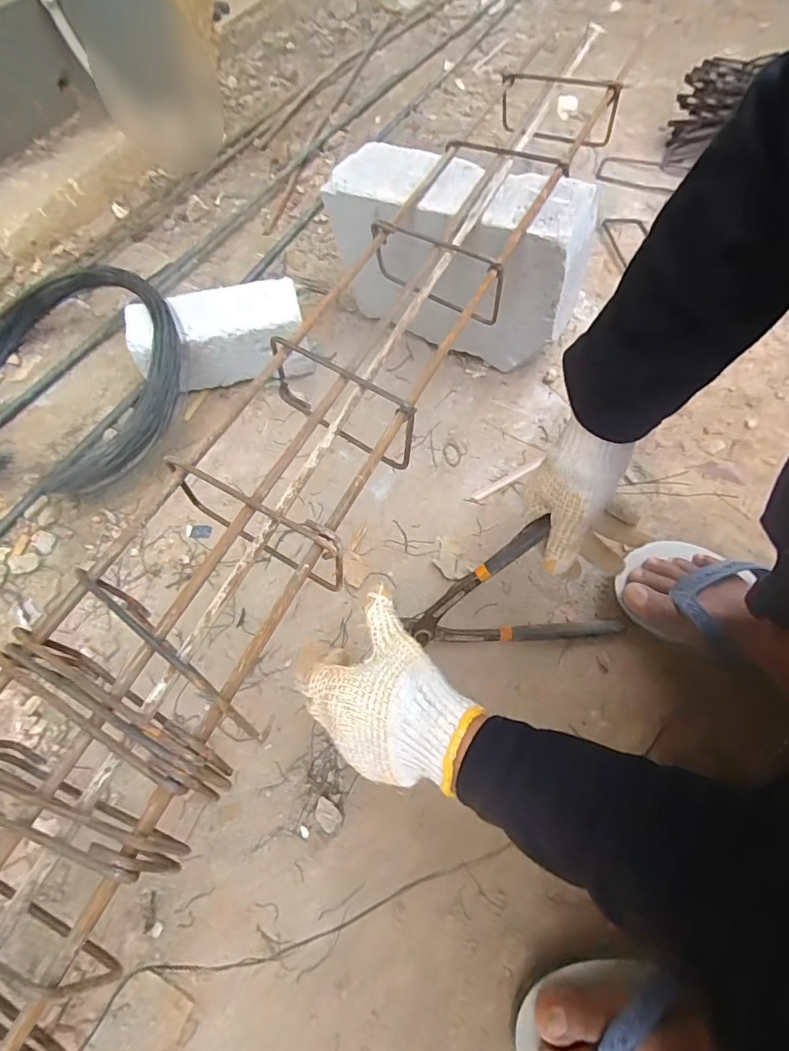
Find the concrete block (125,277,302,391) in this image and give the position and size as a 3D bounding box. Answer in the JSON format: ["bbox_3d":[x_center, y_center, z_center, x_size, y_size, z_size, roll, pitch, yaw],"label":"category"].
[{"bbox_3d":[-0.210,-0.223,0.625,0.202,0.099,0.083,-11,63,-8],"label":"concrete block"}]

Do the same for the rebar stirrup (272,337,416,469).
[{"bbox_3d":[-0.046,-0.100,0.420,0.143,0.083,0.015,31,66,16],"label":"rebar stirrup"}]

